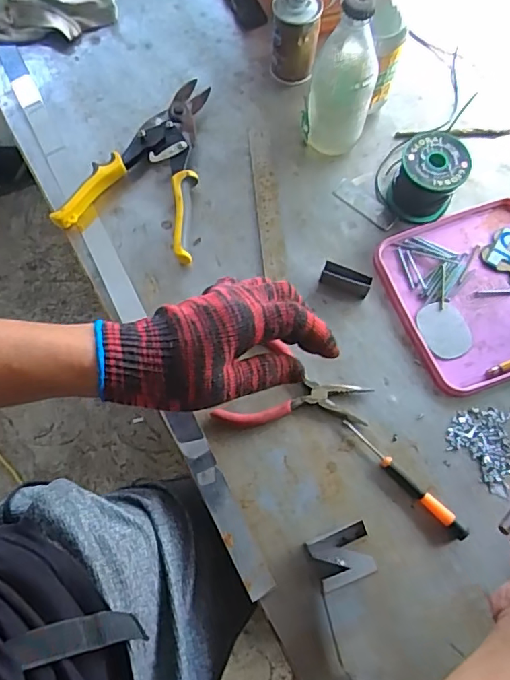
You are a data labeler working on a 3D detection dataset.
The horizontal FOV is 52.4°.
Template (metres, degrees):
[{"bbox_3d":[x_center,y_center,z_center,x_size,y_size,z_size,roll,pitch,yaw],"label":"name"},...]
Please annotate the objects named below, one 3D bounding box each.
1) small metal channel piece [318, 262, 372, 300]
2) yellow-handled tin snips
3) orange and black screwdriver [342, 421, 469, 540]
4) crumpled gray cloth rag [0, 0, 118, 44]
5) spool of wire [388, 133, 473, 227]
[{"bbox_3d":[0.095,-0.062,0.543,0.052,0.028,0.015,21,72,7],"label":"small metal channel piece"},{"bbox_3d":[-0.109,-0.206,0.593,0.148,0.030,0.222,17,72,5],"label":"yellow-handled tin snips"},{"bbox_3d":[0.139,0.129,0.486,0.012,0.014,0.144,-42,76,-13],"label":"orange and black screwdriver"},{"bbox_3d":[-0.273,-0.435,0.664,0.178,0.045,0.102,-6,71,-3],"label":"crumpled gray cloth rag"},{"bbox_3d":[0.187,-0.174,0.564,0.067,0.067,0.067,0,71,0],"label":"spool of wire"}]

